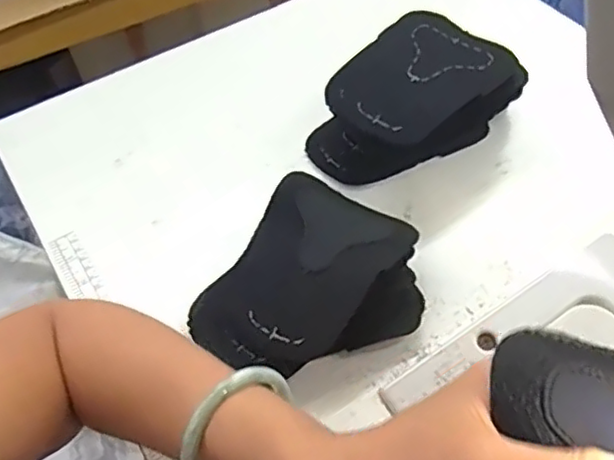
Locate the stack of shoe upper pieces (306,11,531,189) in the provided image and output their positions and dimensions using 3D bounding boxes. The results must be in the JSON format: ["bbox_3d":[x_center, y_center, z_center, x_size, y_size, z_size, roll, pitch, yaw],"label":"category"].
[{"bbox_3d":[0.086,-0.106,0.518,0.157,0.073,0.105,-35,58,-21],"label":"stack of shoe upper pieces"}]

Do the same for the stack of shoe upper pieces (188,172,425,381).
[{"bbox_3d":[0.004,0.043,0.430,0.131,0.047,0.146,33,61,23],"label":"stack of shoe upper pieces"}]

